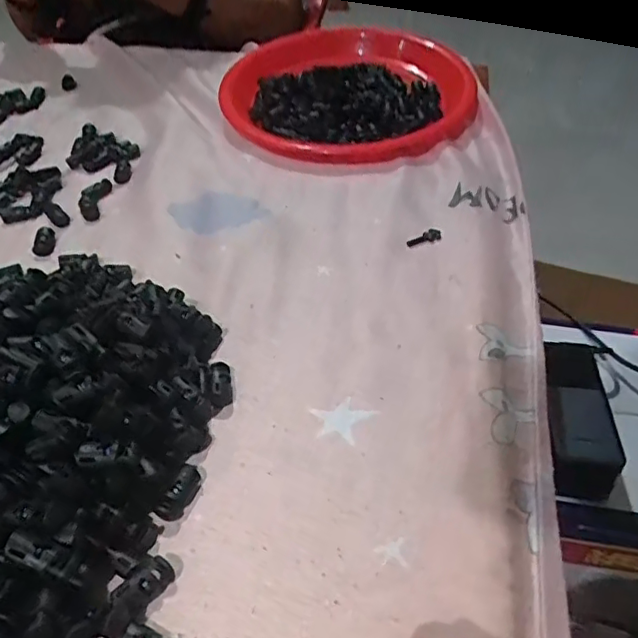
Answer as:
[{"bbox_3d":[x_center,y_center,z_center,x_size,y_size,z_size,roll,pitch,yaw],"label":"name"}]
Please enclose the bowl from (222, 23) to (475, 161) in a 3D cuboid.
[{"bbox_3d":[0.034,-0.255,0.633,0.249,0.061,0.260,-1,42,1],"label":"bowl"}]

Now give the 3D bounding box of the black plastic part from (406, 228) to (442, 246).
[{"bbox_3d":[0.082,-0.064,0.462,0.028,0.007,0.010,-9,42,-8],"label":"black plastic part"}]

